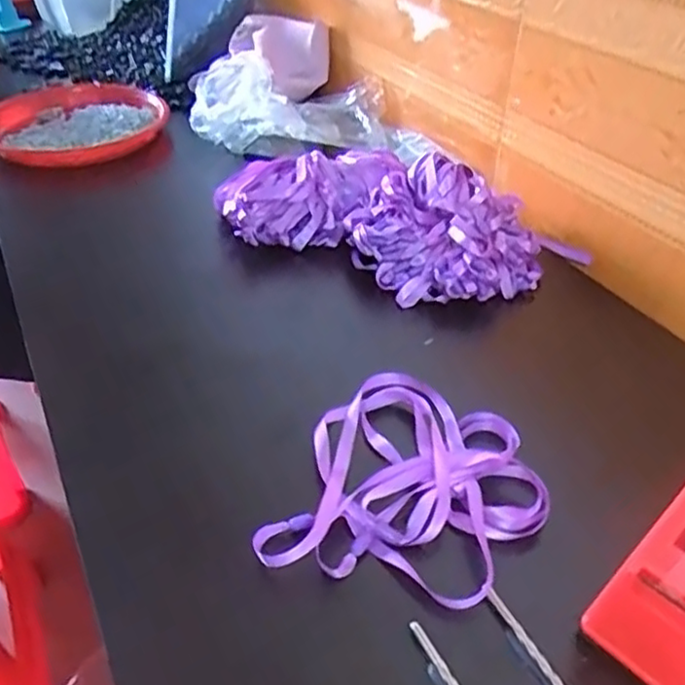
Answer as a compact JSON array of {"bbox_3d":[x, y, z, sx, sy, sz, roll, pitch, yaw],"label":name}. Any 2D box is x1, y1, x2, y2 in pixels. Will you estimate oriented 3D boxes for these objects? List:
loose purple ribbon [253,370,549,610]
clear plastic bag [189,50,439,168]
[{"bbox_3d":[0.051,0.086,0.446,0.155,0.017,0.180,12,40,14],"label":"loose purple ribbon"},{"bbox_3d":[-0.049,-0.304,0.879,0.305,0.091,0.143,1,38,0],"label":"clear plastic bag"}]

